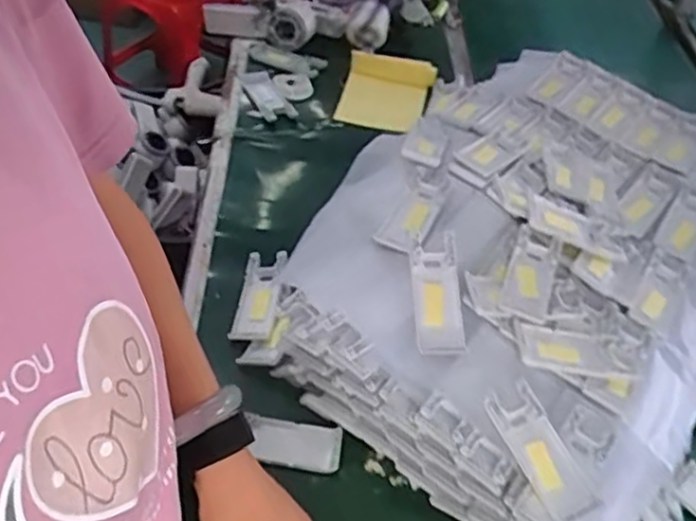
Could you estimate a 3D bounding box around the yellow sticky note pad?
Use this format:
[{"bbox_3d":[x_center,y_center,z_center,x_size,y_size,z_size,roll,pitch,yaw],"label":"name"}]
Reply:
[{"bbox_3d":[0.052,-0.229,0.933,0.115,0.023,0.143,12,57,1],"label":"yellow sticky note pad"}]

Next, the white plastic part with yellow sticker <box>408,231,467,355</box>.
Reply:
[{"bbox_3d":[0.073,0.027,0.565,0.040,0.009,0.100,0,71,-6],"label":"white plastic part with yellow sticker"}]

